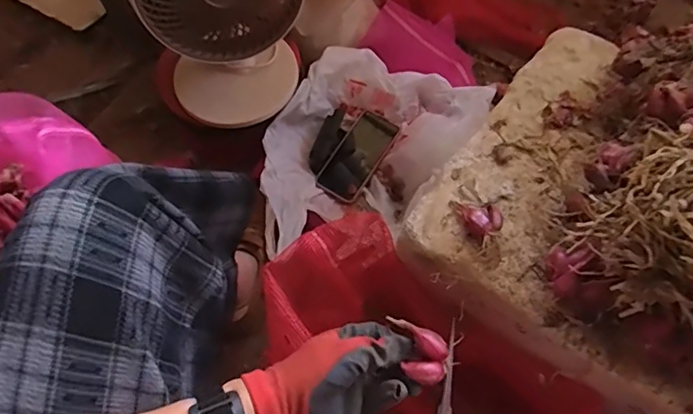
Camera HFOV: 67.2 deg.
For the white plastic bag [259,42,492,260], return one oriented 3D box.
[{"bbox_3d":[0.014,-0.095,0.864,0.286,0.111,0.417,30,69,15],"label":"white plastic bag"}]

